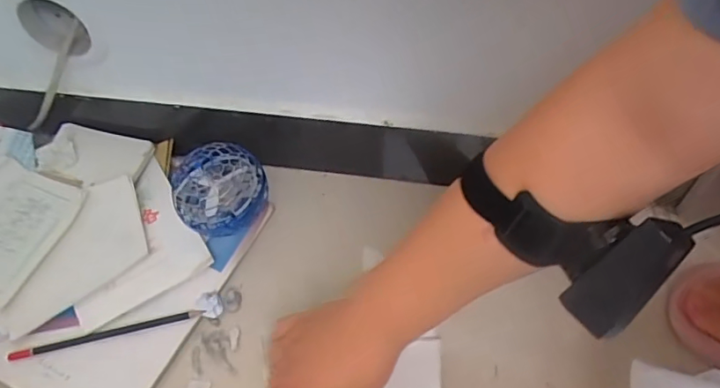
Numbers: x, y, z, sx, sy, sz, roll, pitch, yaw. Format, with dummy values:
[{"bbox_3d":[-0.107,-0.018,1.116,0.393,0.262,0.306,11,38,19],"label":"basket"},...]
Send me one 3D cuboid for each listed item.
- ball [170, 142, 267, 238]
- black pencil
[{"bbox_3d":[-0.138,0.003,0.528,0.089,0.077,0.074,-11,56,-16],"label":"ball"},{"bbox_3d":[-0.230,0.128,0.486,0.170,0.007,0.008,-13,55,-7],"label":"black pencil"}]

